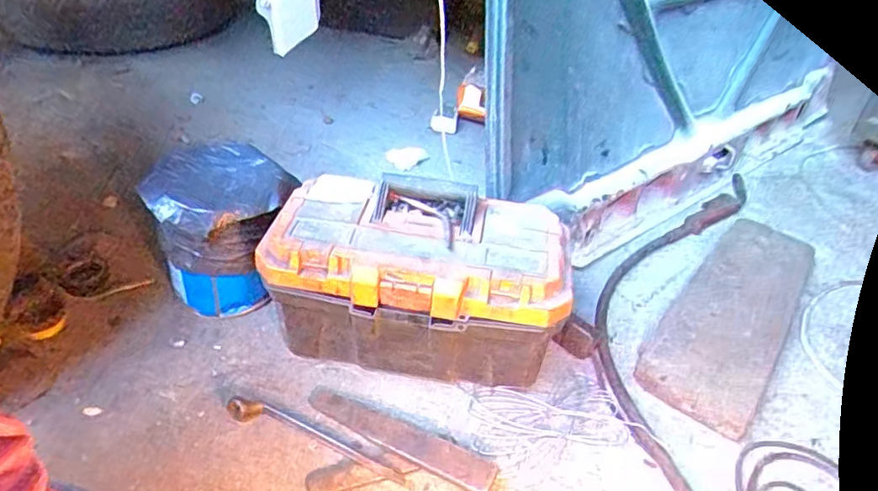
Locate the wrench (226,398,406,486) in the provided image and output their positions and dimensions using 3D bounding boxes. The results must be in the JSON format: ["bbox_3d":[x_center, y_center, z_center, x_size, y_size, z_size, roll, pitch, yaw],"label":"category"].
[{"bbox_3d":[-0.151,0.233,0.696,0.242,0.018,0.031,15,40,13],"label":"wrench"}]

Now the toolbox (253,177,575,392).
[{"bbox_3d":[-0.033,0.057,0.771,0.372,0.210,0.195,5,39,2],"label":"toolbox"}]

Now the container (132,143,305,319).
[{"bbox_3d":[-0.304,-0.021,0.852,0.181,0.218,0.177,3,39,-1],"label":"container"}]

